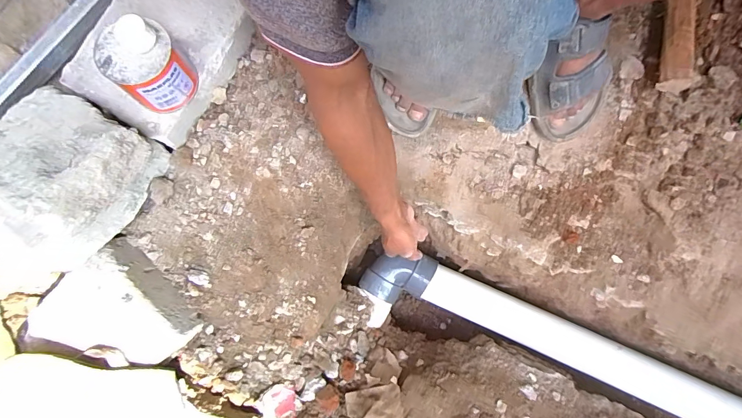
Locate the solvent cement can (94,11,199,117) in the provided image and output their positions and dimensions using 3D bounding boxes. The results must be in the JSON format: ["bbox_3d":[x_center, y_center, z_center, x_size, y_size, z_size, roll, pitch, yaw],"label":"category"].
[{"bbox_3d":[-0.316,-0.203,0.553,0.093,0.113,0.092,0,75,1],"label":"solvent cement can"}]

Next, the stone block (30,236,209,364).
[{"bbox_3d":[-0.404,0.169,0.603,0.187,0.073,0.200,-42,78,-10],"label":"stone block"}]

